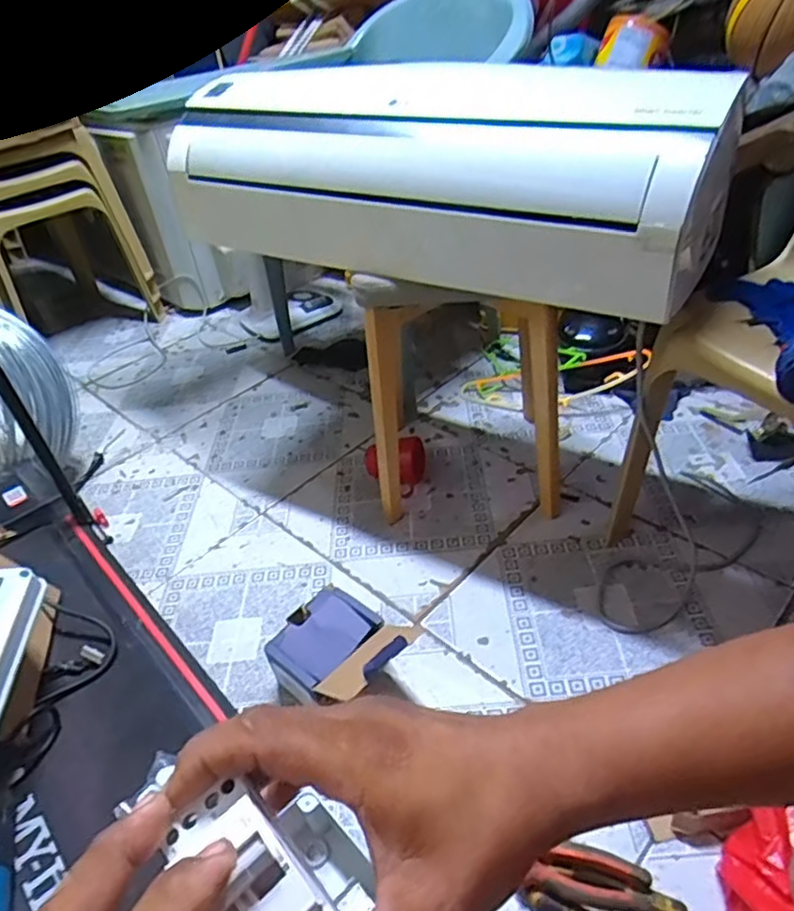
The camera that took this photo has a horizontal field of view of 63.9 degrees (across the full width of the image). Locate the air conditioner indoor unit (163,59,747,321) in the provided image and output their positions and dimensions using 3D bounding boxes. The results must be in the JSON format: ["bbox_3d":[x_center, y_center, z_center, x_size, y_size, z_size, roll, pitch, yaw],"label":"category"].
[{"bbox_3d":[0.041,-0.397,0.896,0.755,0.219,0.239,18,45,30],"label":"air conditioner indoor unit"}]

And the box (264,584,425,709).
[{"bbox_3d":[-0.073,0.264,0.852,0.137,0.152,0.196,-35,45,-30],"label":"box"}]

